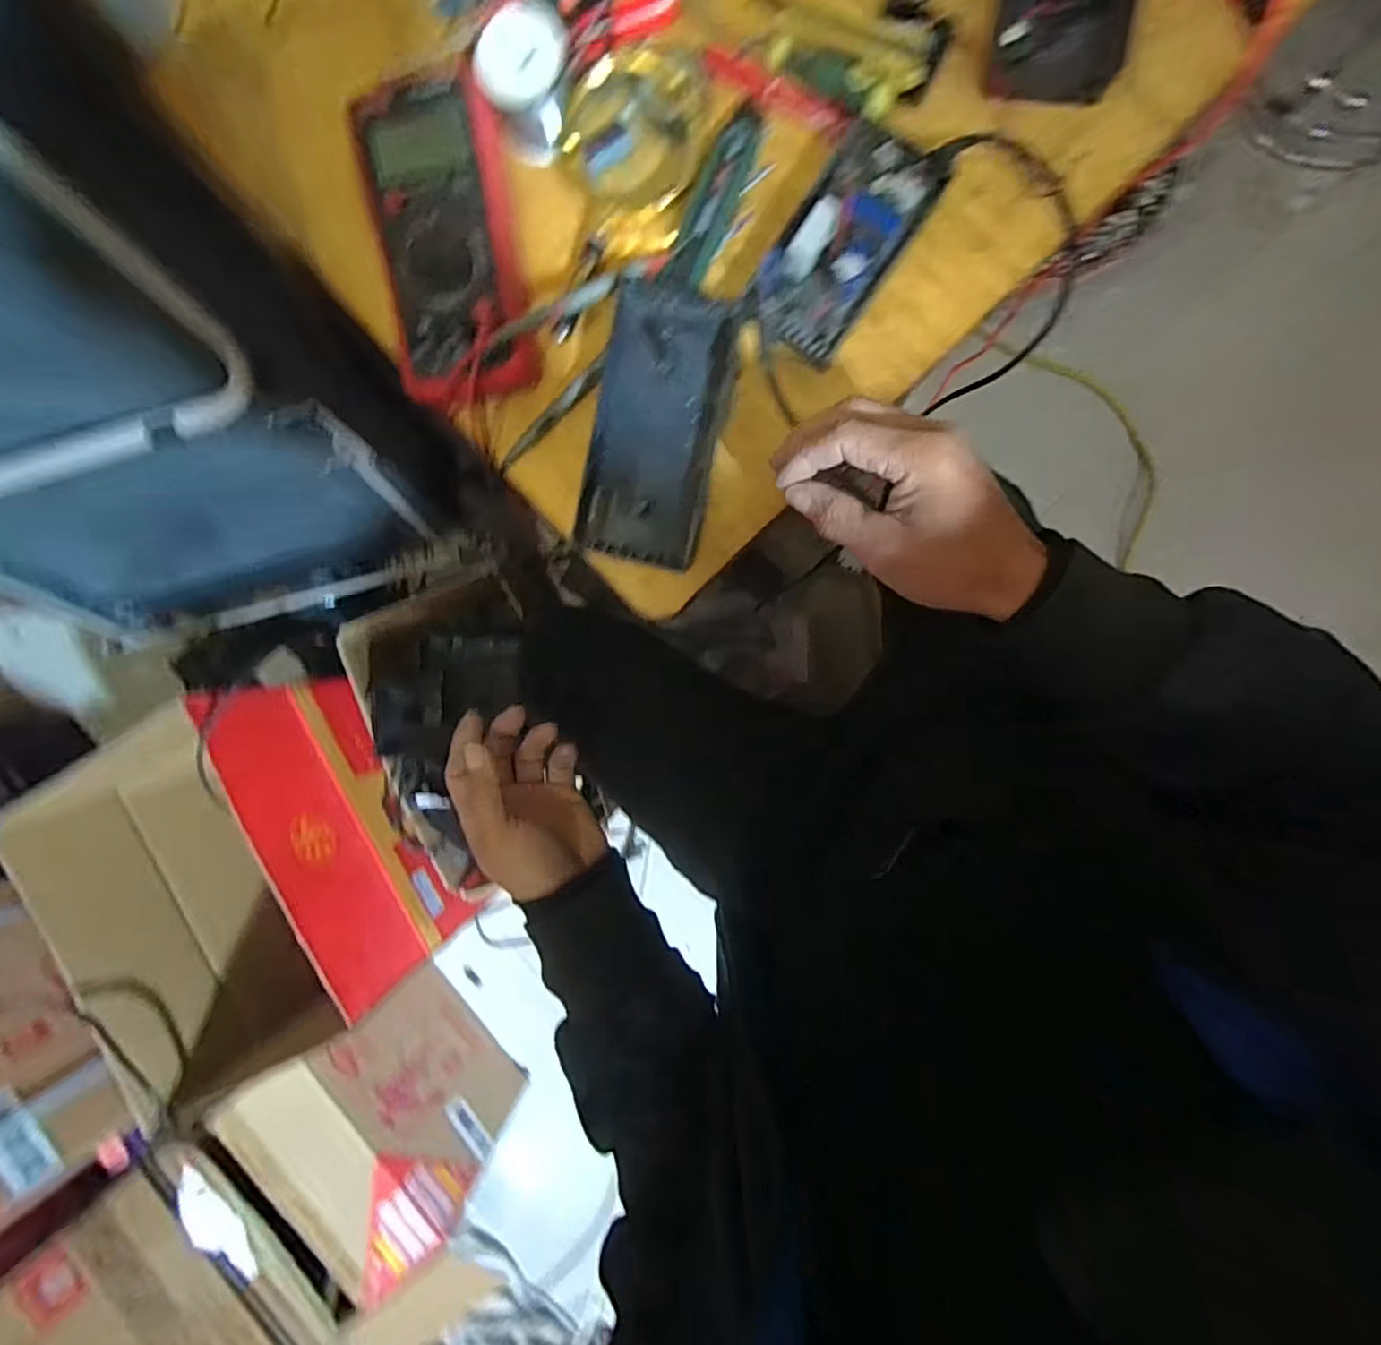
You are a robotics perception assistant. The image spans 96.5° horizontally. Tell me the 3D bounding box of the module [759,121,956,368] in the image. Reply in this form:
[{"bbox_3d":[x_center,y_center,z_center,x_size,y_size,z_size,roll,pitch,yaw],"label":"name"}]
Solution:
[{"bbox_3d":[0.094,-0.266,0.383,0.075,0.045,0.141,35,96,3],"label":"module"}]

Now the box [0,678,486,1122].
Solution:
[{"bbox_3d":[-0.526,0.248,0.748,0.290,0.217,0.419,-29,90,7],"label":"box"}]

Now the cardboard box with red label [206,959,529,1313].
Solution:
[{"bbox_3d":[-0.435,0.620,0.872,0.169,0.268,0.296,-30,89,7],"label":"cardboard box with red label"}]

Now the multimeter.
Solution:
[{"bbox_3d":[-0.157,-0.274,0.405,0.092,0.046,0.189,-8,92,6],"label":"multimeter"}]

